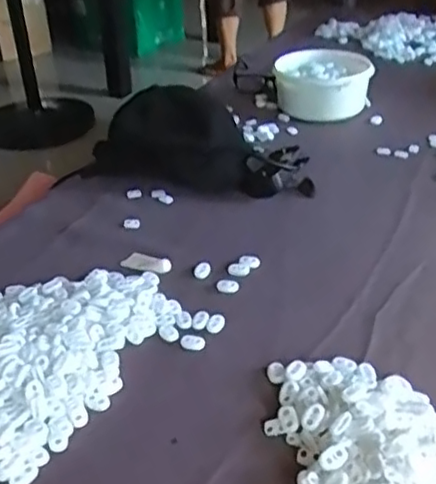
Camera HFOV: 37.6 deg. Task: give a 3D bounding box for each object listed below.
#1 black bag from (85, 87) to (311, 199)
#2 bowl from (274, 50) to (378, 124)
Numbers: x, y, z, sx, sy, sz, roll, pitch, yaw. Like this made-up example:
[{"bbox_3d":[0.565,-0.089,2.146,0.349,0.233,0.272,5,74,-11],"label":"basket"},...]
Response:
[{"bbox_3d":[-0.032,-0.134,0.858,0.318,0.116,0.071,7,33,16],"label":"black bag"},{"bbox_3d":[0.177,-0.270,1.096,0.155,0.076,0.163,0,32,4],"label":"bowl"}]

